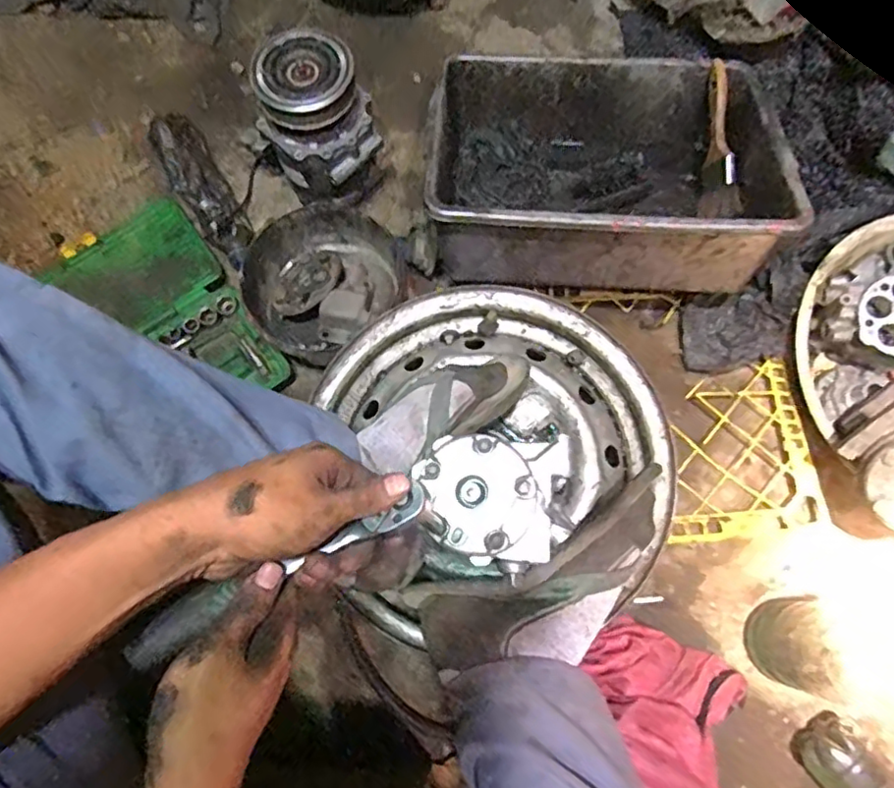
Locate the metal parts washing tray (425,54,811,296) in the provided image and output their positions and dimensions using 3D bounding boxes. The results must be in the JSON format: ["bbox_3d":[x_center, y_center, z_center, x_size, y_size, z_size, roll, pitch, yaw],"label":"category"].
[{"bbox_3d":[0.179,-0.271,0.734,0.389,0.133,0.307,2,61,2],"label":"metal parts washing tray"}]

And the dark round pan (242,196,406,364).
[{"bbox_3d":[-0.155,-0.140,0.787,0.191,0.079,0.176,-43,77,-10],"label":"dark round pan"}]

